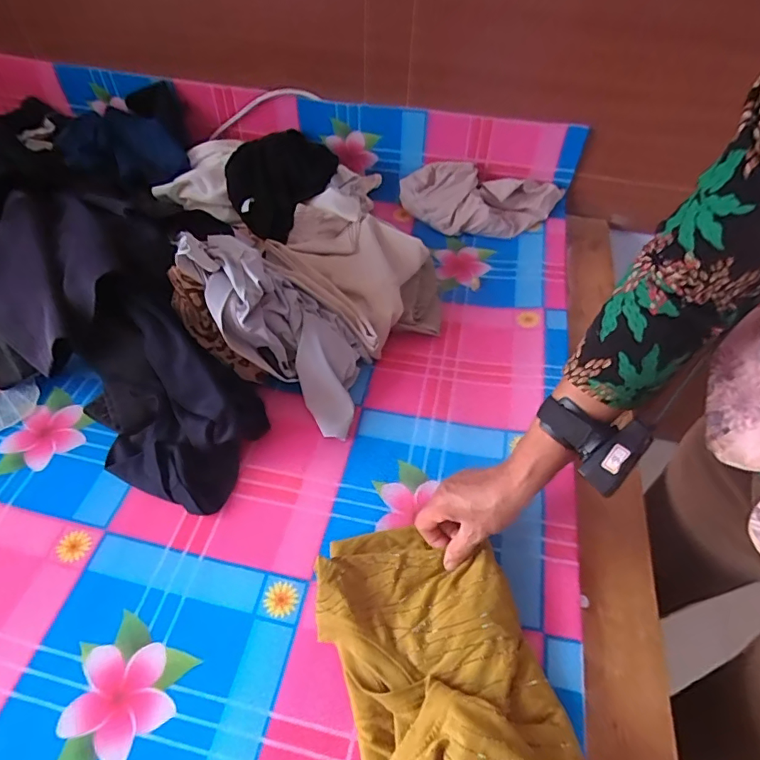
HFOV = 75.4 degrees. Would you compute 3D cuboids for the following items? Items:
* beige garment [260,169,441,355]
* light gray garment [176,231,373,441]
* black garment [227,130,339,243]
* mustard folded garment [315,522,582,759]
[{"bbox_3d":[-0.041,-0.204,0.821,0.270,0.081,0.373,-24,55,-19],"label":"beige garment"},{"bbox_3d":[-0.134,-0.079,0.668,0.322,0.108,0.157,47,56,-14],"label":"light gray garment"},{"bbox_3d":[-0.178,-0.360,0.896,0.167,0.084,0.220,18,53,13],"label":"black garment"},{"bbox_3d":[0.048,0.250,0.461,0.183,0.052,0.255,-17,53,-14],"label":"mustard folded garment"}]

